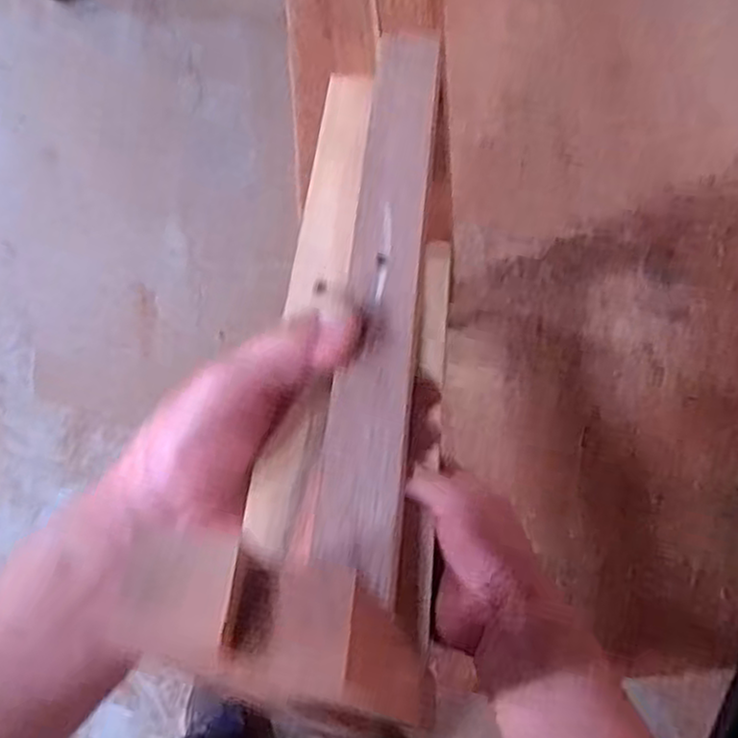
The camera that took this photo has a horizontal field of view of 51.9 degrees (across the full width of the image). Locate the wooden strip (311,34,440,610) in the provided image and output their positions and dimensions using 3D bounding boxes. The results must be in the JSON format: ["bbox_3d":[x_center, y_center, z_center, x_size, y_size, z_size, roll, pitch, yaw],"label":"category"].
[{"bbox_3d":[0.007,-0.041,0.318,0.030,0.011,0.259,6,65,2],"label":"wooden strip"}]

